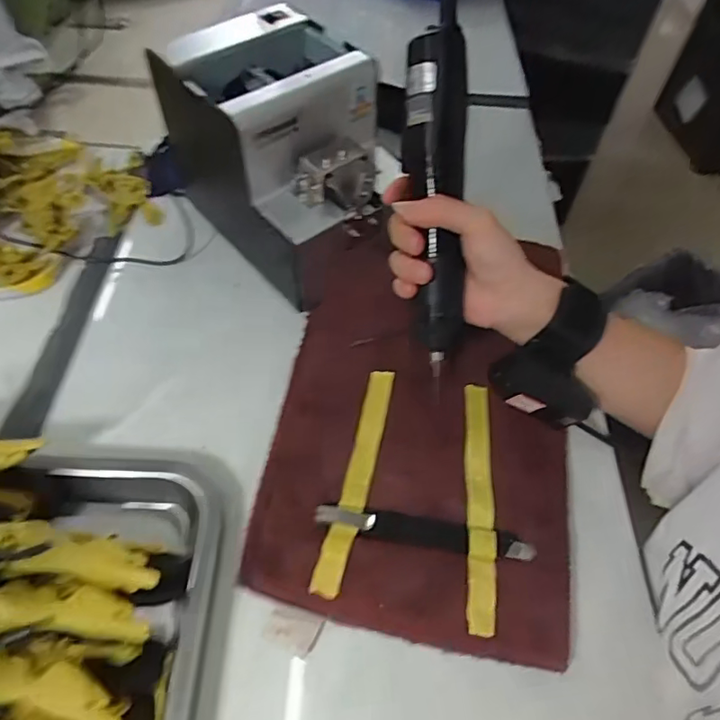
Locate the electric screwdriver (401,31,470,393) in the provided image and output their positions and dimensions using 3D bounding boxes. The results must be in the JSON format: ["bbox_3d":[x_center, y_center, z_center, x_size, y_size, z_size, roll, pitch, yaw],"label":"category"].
[{"bbox_3d":[0.052,-0.094,0.369,0.037,0.224,0.032,-5,13,-9],"label":"electric screwdriver"}]

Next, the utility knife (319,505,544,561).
[{"bbox_3d":[0.040,0.106,0.347,0.134,0.007,0.018,9,54,1],"label":"utility knife"}]

